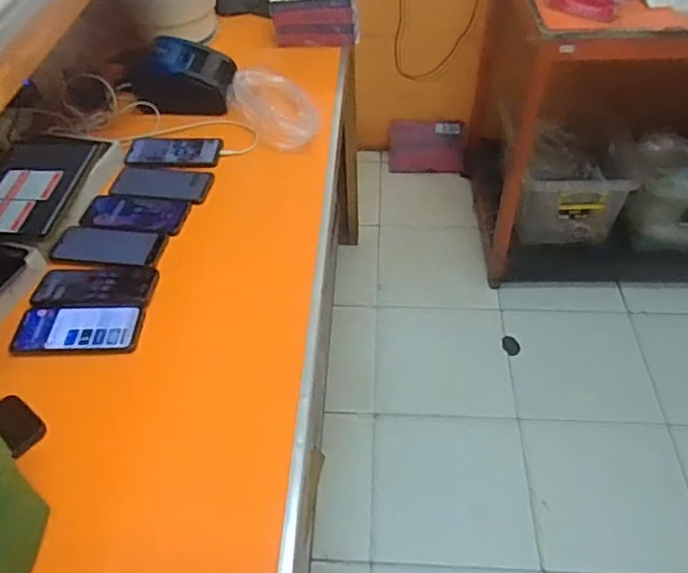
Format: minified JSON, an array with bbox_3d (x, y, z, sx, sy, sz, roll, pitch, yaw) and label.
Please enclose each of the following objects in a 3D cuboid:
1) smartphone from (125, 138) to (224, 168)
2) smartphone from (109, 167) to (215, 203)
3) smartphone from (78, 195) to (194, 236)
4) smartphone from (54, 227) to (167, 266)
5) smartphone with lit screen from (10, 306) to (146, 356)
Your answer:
[{"bbox_3d":[-0.309,-0.249,1.100,0.171,0.013,0.085,1,47,3],"label":"smartphone"},{"bbox_3d":[-0.310,-0.176,1.034,0.166,0.016,0.076,3,47,6],"label":"smartphone"},{"bbox_3d":[-0.343,-0.121,1.000,0.169,0.011,0.078,6,54,3],"label":"smartphone"},{"bbox_3d":[-0.365,-0.065,0.944,0.169,0.014,0.084,-1,46,2],"label":"smartphone"},{"bbox_3d":[-0.366,0.059,0.831,0.168,0.007,0.078,-1,52,-5],"label":"smartphone with lit screen"}]

